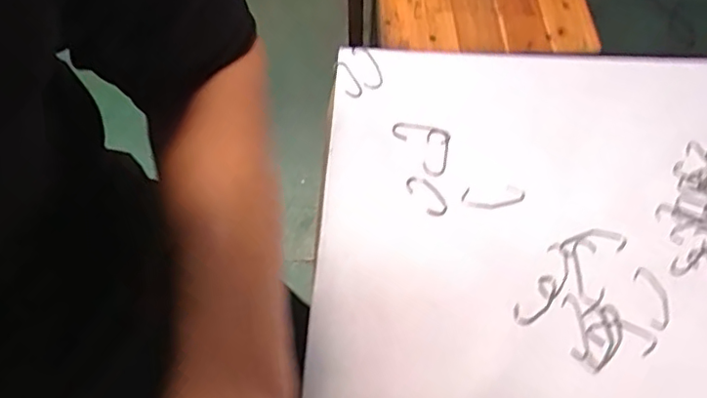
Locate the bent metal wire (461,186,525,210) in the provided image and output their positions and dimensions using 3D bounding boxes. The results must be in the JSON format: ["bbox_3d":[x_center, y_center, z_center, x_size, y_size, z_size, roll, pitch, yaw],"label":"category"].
[{"bbox_3d":[0.095,0.000,0.395,0.043,0.004,0.015,-2,56,0],"label":"bent metal wire"}]

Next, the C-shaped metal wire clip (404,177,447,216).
[{"bbox_3d":[0.050,-0.003,0.394,0.018,0.004,0.034,-29,60,-17],"label":"C-shaped metal wire clip"}]

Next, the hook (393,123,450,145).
[{"bbox_3d":[0.050,-0.049,0.426,0.042,0.004,0.015,8,57,7],"label":"hook"}]

